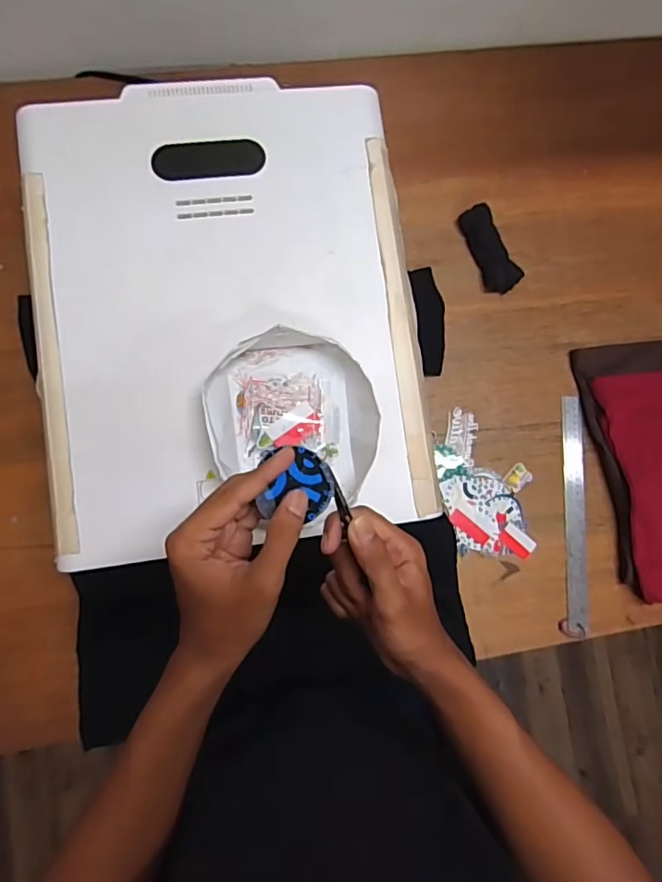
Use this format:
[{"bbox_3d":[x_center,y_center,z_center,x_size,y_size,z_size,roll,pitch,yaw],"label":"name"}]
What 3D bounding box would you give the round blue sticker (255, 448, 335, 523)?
[{"bbox_3d":[-0.022,0.029,0.366,0.048,0.004,0.049,4,97,-5],"label":"round blue sticker"}]

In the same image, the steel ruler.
[{"bbox_3d":[0.343,0.098,0.756,0.031,0.009,0.318,0,83,7],"label":"steel ruler"}]

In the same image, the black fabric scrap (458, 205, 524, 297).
[{"bbox_3d":[0.230,-0.279,0.787,0.048,0.024,0.129,-23,86,-8],"label":"black fabric scrap"}]

